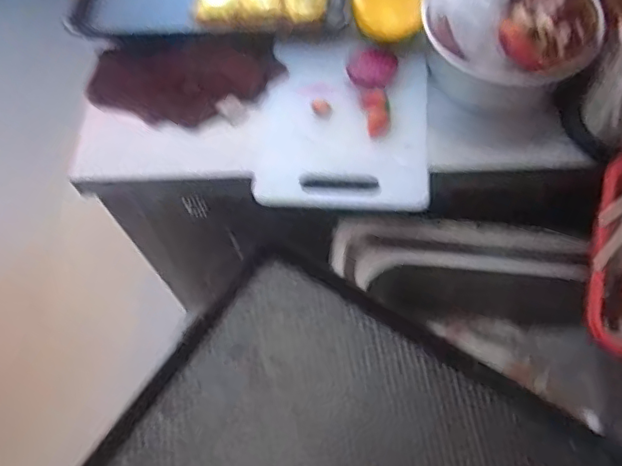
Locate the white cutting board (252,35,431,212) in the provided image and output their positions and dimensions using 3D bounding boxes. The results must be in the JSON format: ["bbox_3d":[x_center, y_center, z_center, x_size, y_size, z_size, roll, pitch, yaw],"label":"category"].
[{"bbox_3d":[0.043,-0.146,0.731,0.207,0.015,0.246,1,68,9],"label":"white cutting board"}]

